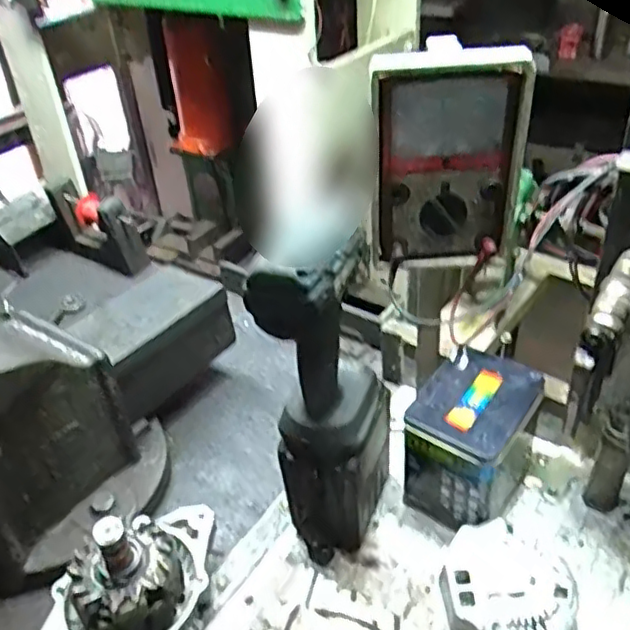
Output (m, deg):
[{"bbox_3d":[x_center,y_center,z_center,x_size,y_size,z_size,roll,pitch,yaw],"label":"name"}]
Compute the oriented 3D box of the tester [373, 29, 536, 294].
[{"bbox_3d":[0.109,-0.115,0.525,0.121,0.190,0.043,-6,37,-2],"label":"tester"}]

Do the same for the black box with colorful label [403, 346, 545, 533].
[{"bbox_3d":[0.155,0.124,0.620,0.094,0.124,0.128,24,47,32],"label":"black box with colorful label"}]

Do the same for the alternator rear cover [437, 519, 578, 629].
[{"bbox_3d":[0.165,0.235,0.545,0.113,0.034,0.113,-8,38,-3],"label":"alternator rear cover"}]

